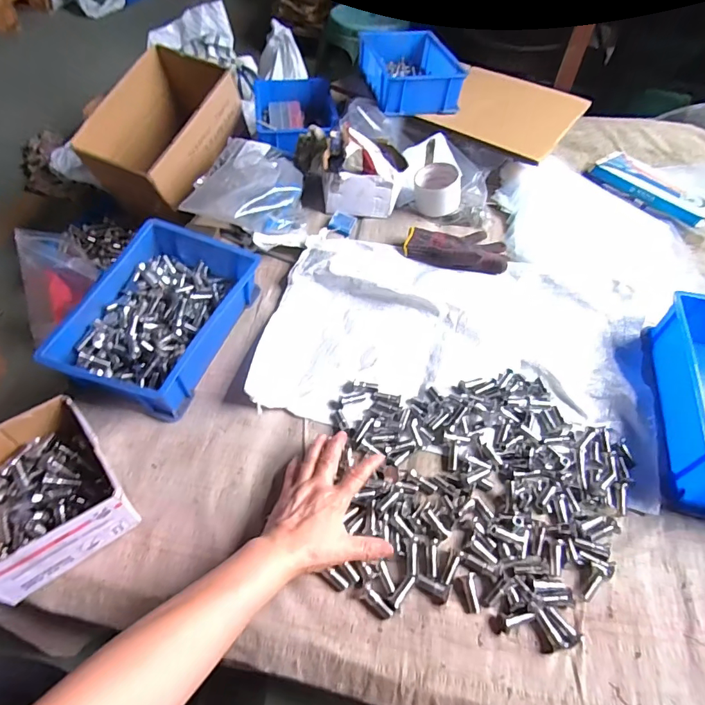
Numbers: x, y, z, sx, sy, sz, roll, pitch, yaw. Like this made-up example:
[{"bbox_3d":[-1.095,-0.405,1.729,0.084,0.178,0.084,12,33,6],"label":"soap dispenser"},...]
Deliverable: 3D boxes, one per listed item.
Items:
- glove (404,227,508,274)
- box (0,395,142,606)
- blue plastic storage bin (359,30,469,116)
[{"bbox_3d":[0.180,-0.187,0.758,0.167,0.040,0.117,10,53,6],"label":"glove"},{"bbox_3d":[-0.322,0.147,0.450,0.141,0.084,0.148,-32,59,-23],"label":"box"},{"bbox_3d":[0.123,-0.609,0.949,0.185,0.068,0.254,-4,53,-6],"label":"blue plastic storage bin"}]

